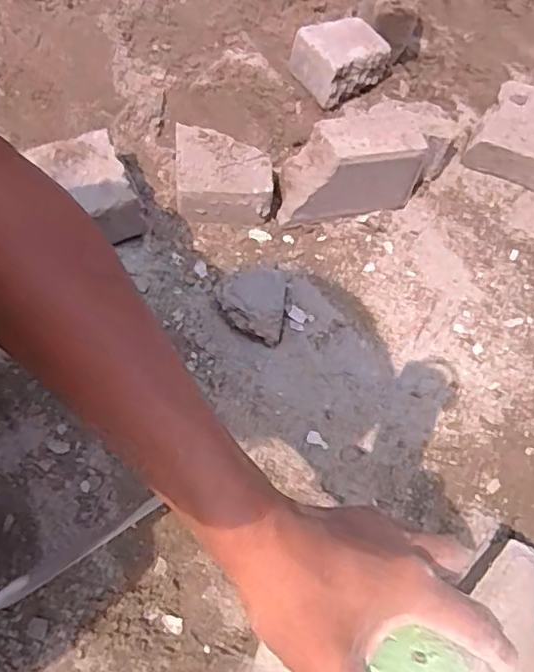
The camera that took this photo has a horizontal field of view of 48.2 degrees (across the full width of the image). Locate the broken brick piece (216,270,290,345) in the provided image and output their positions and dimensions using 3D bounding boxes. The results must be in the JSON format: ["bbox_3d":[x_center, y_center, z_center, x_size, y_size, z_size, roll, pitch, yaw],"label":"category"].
[{"bbox_3d":[-0.018,-0.029,0.613,0.070,0.060,0.068,10,64,-1],"label":"broken brick piece"}]

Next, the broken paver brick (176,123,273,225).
[{"bbox_3d":[-0.052,-0.185,0.692,0.113,0.063,0.093,3,61,-4],"label":"broken paver brick"}]

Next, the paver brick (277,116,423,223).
[{"bbox_3d":[0.090,-0.187,0.680,0.152,0.110,0.062,-7,63,-9],"label":"paver brick"}]

